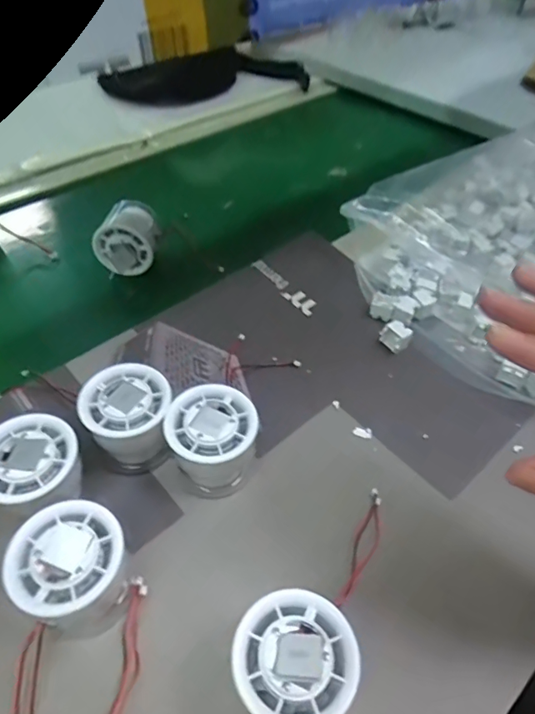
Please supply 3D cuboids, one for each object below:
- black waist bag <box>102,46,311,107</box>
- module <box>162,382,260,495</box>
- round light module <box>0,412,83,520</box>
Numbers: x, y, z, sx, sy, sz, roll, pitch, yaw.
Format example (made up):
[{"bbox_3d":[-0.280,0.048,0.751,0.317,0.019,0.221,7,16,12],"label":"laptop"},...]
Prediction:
[{"bbox_3d":[-0.098,-0.441,0.796,0.319,0.063,0.064,-10,49,-9],"label":"black waist bag"},{"bbox_3d":[-0.036,0.058,0.333,0.056,0.054,0.057,1,47,-1],"label":"module"},{"bbox_3d":[-0.145,0.073,0.313,0.057,0.051,0.056,1,47,-1],"label":"round light module"}]

